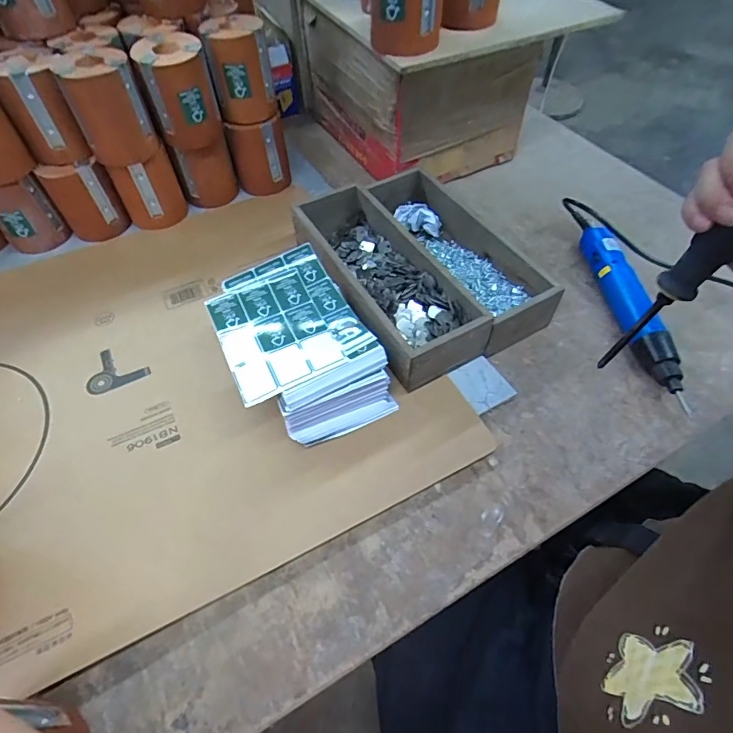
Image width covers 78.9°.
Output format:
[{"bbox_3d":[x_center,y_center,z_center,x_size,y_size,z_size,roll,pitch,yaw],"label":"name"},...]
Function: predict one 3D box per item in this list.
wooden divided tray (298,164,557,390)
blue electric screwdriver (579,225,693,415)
[{"bbox_3d":[0.056,-0.133,0.535,0.205,0.056,0.288,-25,59,-16],"label":"wooden divided tray"},{"bbox_3d":[0.314,-0.068,0.521,0.049,0.039,0.265,-5,57,-4],"label":"blue electric screwdriver"}]

